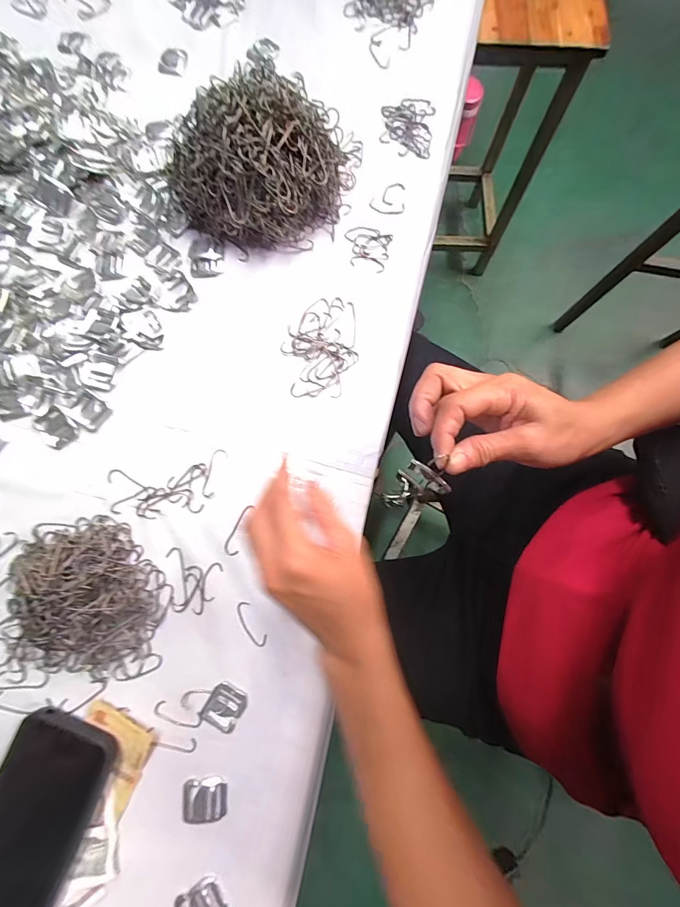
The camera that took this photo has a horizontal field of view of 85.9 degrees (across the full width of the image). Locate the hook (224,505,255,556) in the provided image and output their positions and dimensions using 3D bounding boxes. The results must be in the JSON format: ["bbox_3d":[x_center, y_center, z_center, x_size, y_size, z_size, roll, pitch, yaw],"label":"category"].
[{"bbox_3d":[-0.093,0.069,0.334,0.014,0.004,0.048,21,79,3],"label":"hook"}]

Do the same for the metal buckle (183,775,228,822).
[{"bbox_3d":[-0.108,0.276,0.290,0.033,0.004,0.031,-3,79,-1],"label":"metal buckle"}]

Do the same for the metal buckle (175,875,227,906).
[{"bbox_3d":[-0.106,0.344,0.276,0.031,0.006,0.028,-33,81,-7],"label":"metal buckle"}]

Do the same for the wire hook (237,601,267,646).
[{"bbox_3d":[-0.078,0.149,0.318,0.014,0.004,0.041,-31,81,-6],"label":"wire hook"}]

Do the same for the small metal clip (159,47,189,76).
[{"bbox_3d":[-0.200,-0.470,0.437,0.031,0.005,0.036,13,79,2],"label":"small metal clip"}]

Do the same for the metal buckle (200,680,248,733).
[{"bbox_3d":[-0.096,0.212,0.306,0.031,0.004,0.034,27,80,5],"label":"metal buckle"}]

